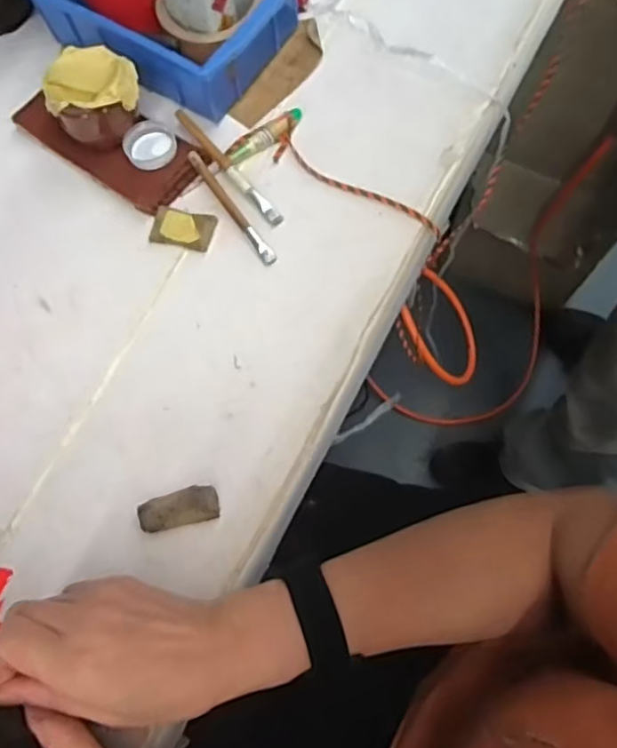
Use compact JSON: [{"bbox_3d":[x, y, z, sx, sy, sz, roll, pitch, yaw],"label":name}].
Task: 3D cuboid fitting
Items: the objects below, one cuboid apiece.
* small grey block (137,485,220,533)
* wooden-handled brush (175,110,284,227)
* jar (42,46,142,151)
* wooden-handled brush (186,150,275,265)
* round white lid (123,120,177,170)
[{"bbox_3d":[-0.086,0.090,0.421,0.052,0.012,0.023,-15,72,-2],"label":"small grey block"},{"bbox_3d":[-0.064,-0.168,0.504,0.013,0.004,0.131,-38,74,-9],"label":"wooden-handled brush"},{"bbox_3d":[-0.166,-0.216,0.494,0.068,0.051,0.059,-33,74,-8],"label":"jar"},{"bbox_3d":[-0.059,-0.130,0.490,0.011,0.011,0.110,-34,74,-8],"label":"wooden-handled brush"},{"bbox_3d":[-0.126,-0.183,0.505,0.040,0.013,0.038,-1,72,3],"label":"round white lid"}]

